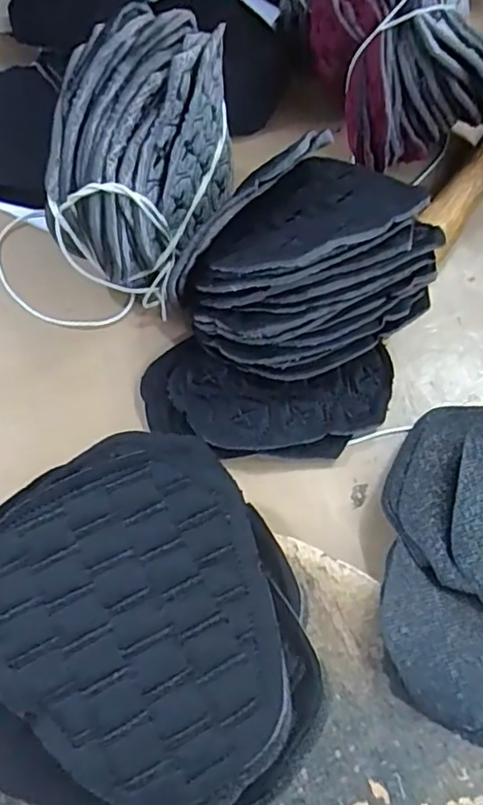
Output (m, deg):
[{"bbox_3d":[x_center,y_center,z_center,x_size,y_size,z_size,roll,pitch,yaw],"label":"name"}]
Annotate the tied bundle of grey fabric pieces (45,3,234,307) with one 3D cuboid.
[{"bbox_3d":[-0.049,-0.111,0.293,0.068,0.111,0.096,13,60,5],"label":"tied bundle of grey fabric pieces"}]

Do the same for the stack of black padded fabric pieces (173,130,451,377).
[{"bbox_3d":[0.035,-0.065,0.289,0.097,0.072,0.115,35,64,16],"label":"stack of black padded fabric pieces"}]

